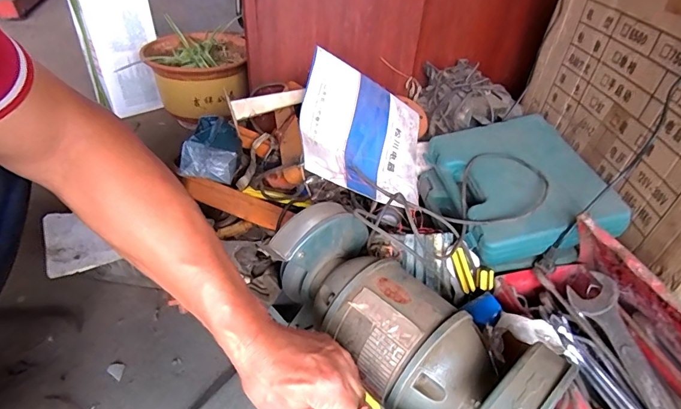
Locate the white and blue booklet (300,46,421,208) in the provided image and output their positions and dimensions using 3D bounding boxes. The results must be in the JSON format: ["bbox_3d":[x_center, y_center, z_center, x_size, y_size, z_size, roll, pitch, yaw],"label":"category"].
[{"bbox_3d":[0.053,-0.113,0.696,0.026,0.196,0.272,-3,-12,45],"label":"white and blue booklet"}]

